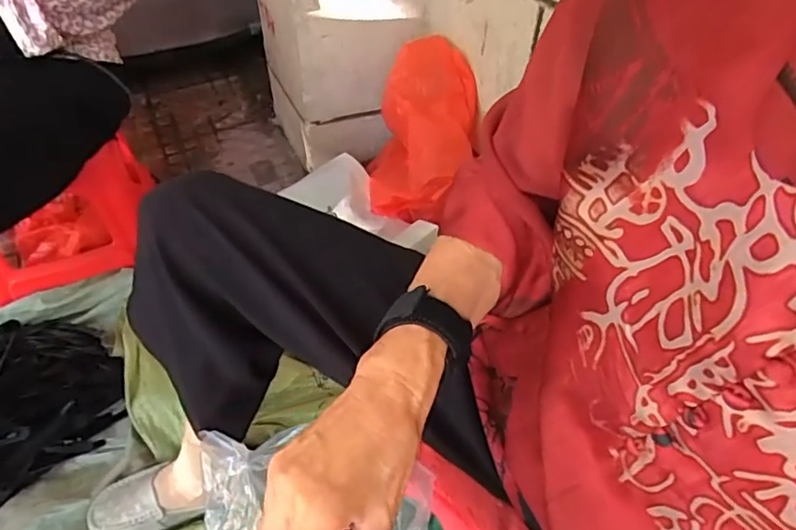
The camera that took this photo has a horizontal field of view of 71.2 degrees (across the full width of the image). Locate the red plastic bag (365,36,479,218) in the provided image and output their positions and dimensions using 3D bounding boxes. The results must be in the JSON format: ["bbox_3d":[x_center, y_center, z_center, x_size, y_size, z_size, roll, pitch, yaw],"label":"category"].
[{"bbox_3d":[0.035,-0.213,0.915,0.173,0.196,0.277,5,44,4],"label":"red plastic bag"}]

